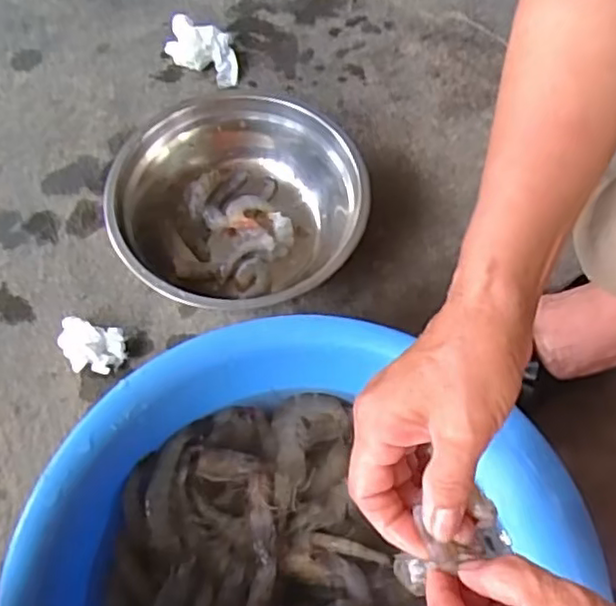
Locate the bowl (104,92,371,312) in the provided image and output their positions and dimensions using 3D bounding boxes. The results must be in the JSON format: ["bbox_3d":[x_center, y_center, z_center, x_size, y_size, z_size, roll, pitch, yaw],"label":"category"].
[{"bbox_3d":[-0.062,-0.079,0.566,0.207,0.073,0.201,0,65,0],"label":"bowl"}]

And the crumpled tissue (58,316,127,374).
[{"bbox_3d":[-0.176,0.037,0.537,0.053,0.022,0.039,8,65,3],"label":"crumpled tissue"}]

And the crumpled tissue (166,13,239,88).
[{"bbox_3d":[-0.107,-0.261,0.671,0.080,0.037,0.045,23,67,10],"label":"crumpled tissue"}]

